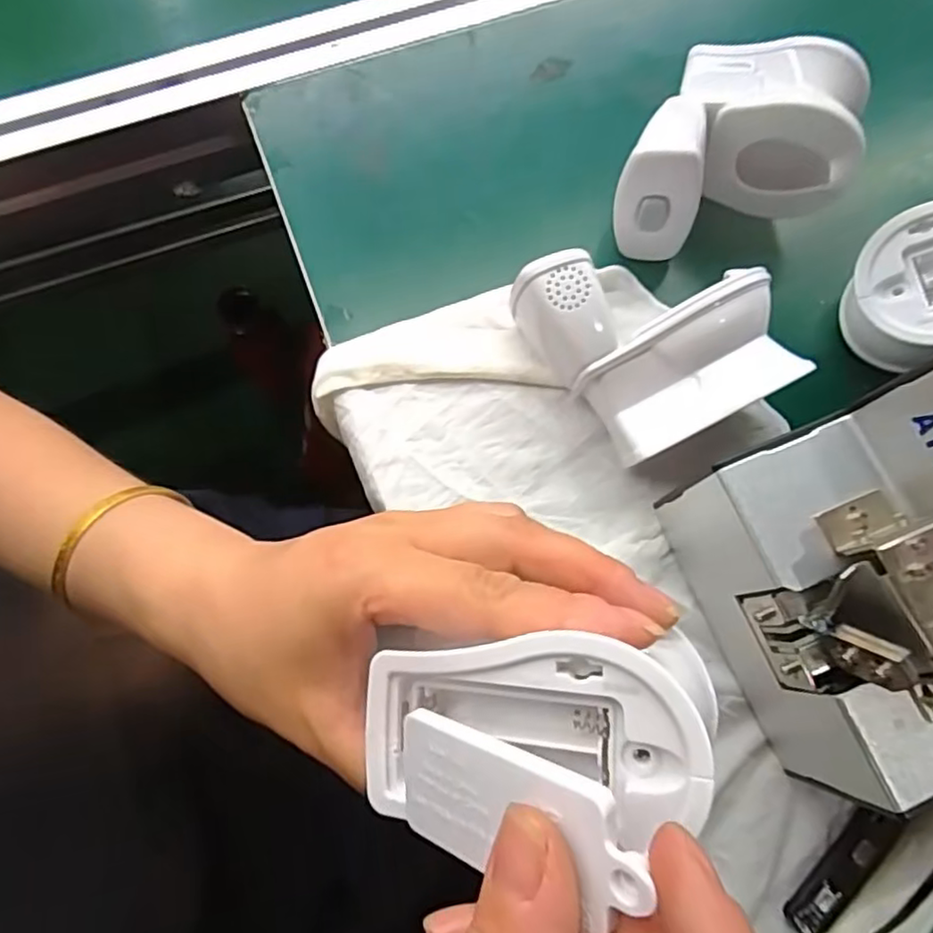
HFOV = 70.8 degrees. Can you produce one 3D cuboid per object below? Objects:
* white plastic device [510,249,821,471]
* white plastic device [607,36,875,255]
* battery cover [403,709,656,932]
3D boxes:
[{"bbox_3d":[0.082,-0.058,0.299,0.103,0.063,0.097,-26,79,-8],"label":"white plastic device"},{"bbox_3d":[0.133,-0.155,0.328,0.111,0.066,0.107,14,77,1],"label":"white plastic device"},{"bbox_3d":[0.010,0.079,0.152,0.066,0.006,0.033,-4,92,43],"label":"battery cover"}]

